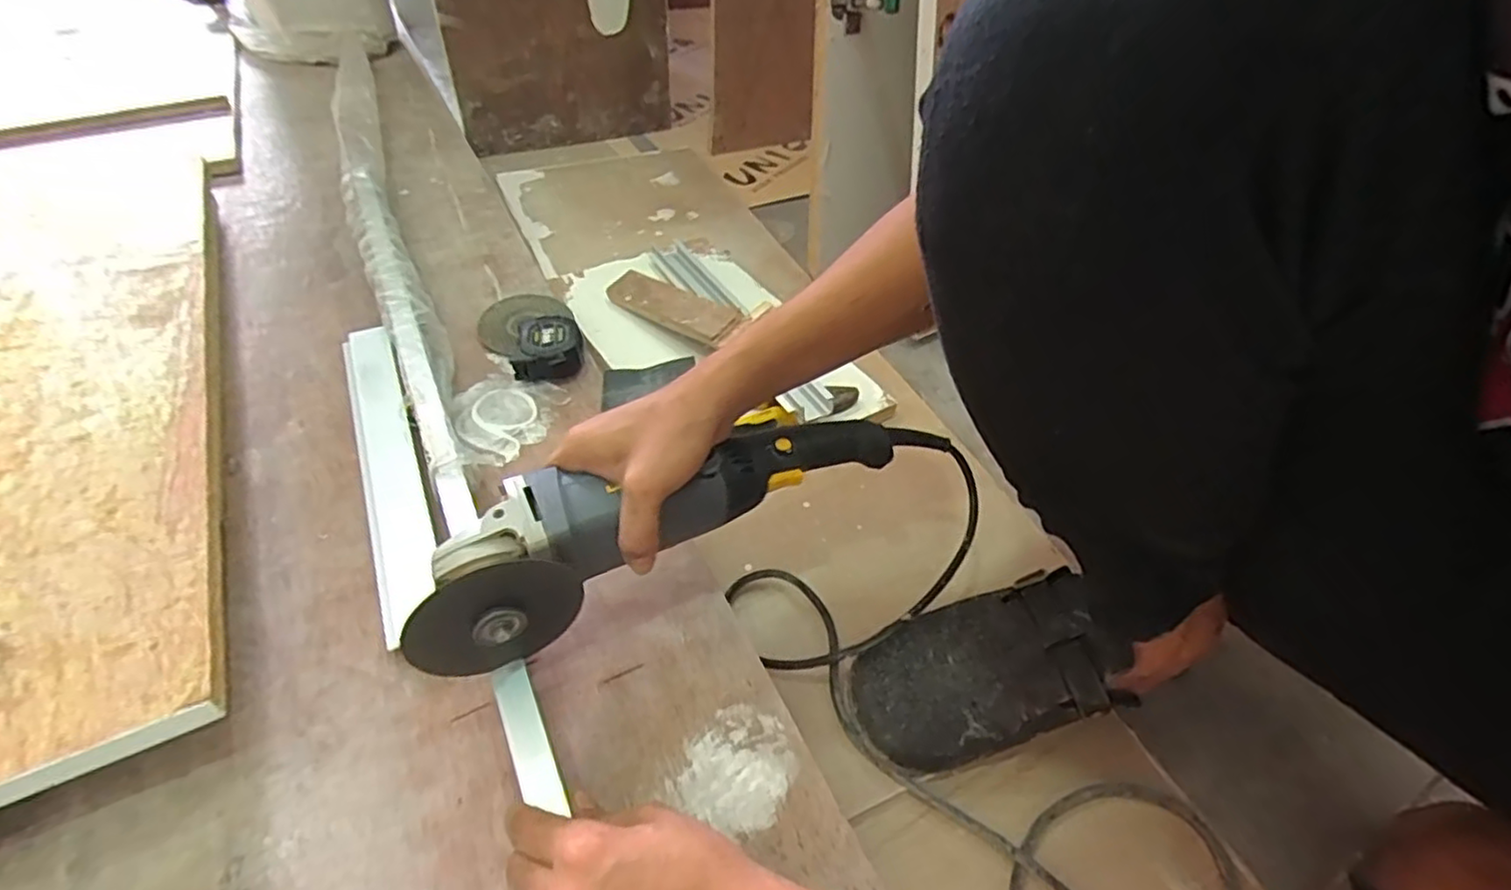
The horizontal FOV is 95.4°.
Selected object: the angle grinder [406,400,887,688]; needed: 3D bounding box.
[{"bbox_3d":[-0.059,0.043,0.471,0.340,0.081,0.077,-21,52,-28],"label":"angle grinder"}]

